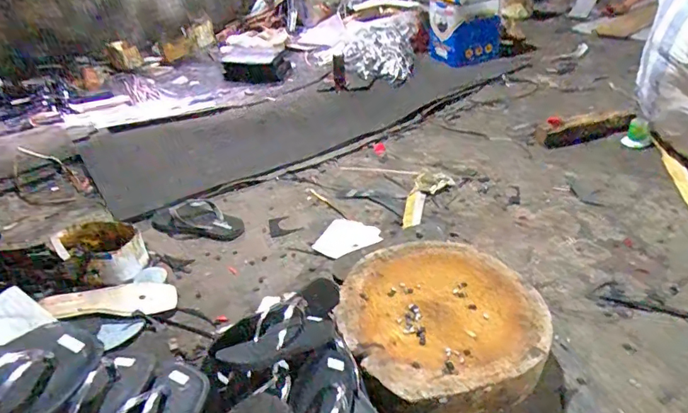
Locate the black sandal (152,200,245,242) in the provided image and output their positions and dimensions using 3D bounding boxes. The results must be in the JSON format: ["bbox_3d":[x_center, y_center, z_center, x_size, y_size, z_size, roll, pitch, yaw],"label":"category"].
[{"bbox_3d":[-0.376,0.032,1.276,0.229,0.054,0.107,2,32,12],"label":"black sandal"}]

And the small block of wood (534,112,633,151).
[{"bbox_3d":[0.817,-0.260,1.676,0.286,0.081,0.069,-11,24,32],"label":"small block of wood"}]

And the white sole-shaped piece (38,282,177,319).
[{"bbox_3d":[-0.472,0.191,0.991,0.241,0.019,0.096,-4,32,-25],"label":"white sole-shaped piece"}]

